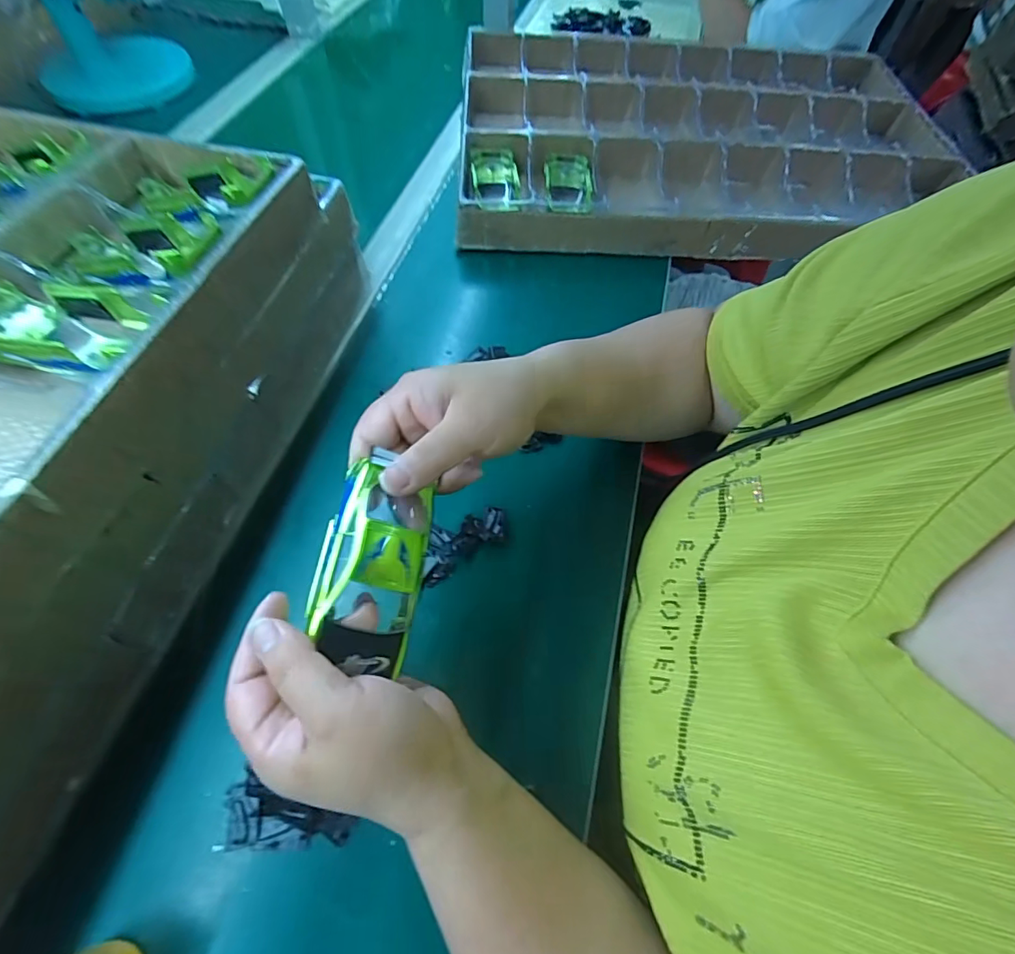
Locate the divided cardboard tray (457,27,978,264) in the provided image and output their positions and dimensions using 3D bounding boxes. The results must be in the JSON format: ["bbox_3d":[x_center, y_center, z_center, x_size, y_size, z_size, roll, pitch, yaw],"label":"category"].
[{"bbox_3d":[0.257,-0.463,0.673,0.624,0.073,0.452,0,59,-2],"label":"divided cardboard tray"}]

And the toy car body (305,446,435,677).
[{"bbox_3d":[-0.074,0.051,0.270,0.051,0.039,0.119,17,67,-25],"label":"toy car body"}]

